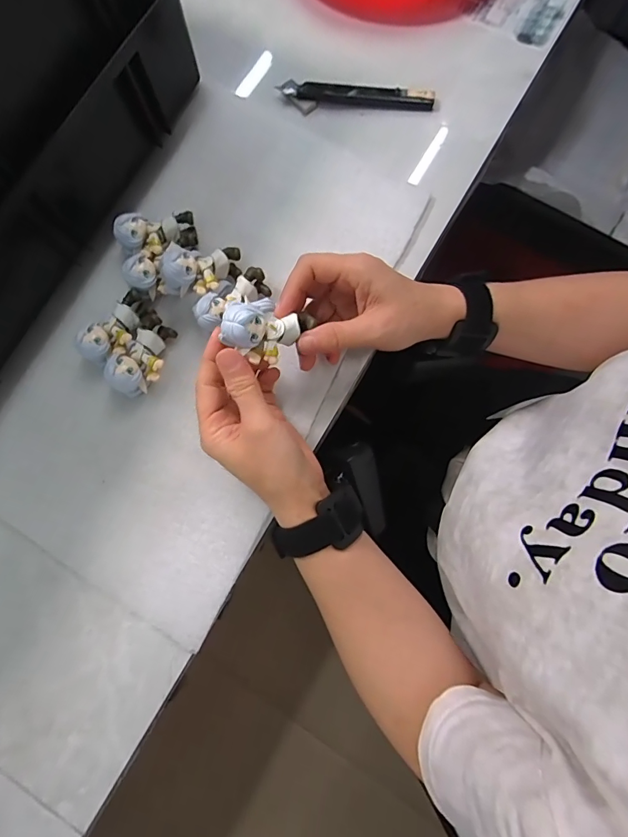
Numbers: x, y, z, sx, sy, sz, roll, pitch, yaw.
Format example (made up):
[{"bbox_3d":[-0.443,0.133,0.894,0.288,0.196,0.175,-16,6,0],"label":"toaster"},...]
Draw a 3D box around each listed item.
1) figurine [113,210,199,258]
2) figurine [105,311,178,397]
[{"bbox_3d":[-0.127,-0.149,0.342,0.062,0.024,0.033,-5,80,0],"label":"figurine"},{"bbox_3d":[-0.129,-0.049,0.324,0.035,0.029,0.065,20,80,4],"label":"figurine"}]

